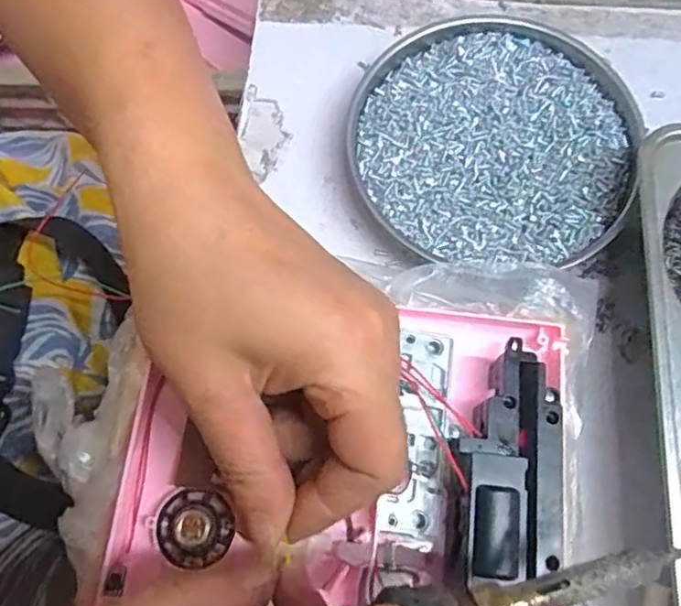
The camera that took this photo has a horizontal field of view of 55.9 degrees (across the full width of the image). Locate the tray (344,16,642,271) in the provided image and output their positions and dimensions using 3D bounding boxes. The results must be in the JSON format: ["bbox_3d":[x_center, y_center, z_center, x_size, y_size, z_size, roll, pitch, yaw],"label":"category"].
[{"bbox_3d":[0.073,-0.077,0.312,0.132,0.020,0.125,0,72,0],"label":"tray"}]

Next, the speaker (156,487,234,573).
[{"bbox_3d":[-0.054,0.083,0.235,0.028,0.012,0.027,0,72,0],"label":"speaker"}]

